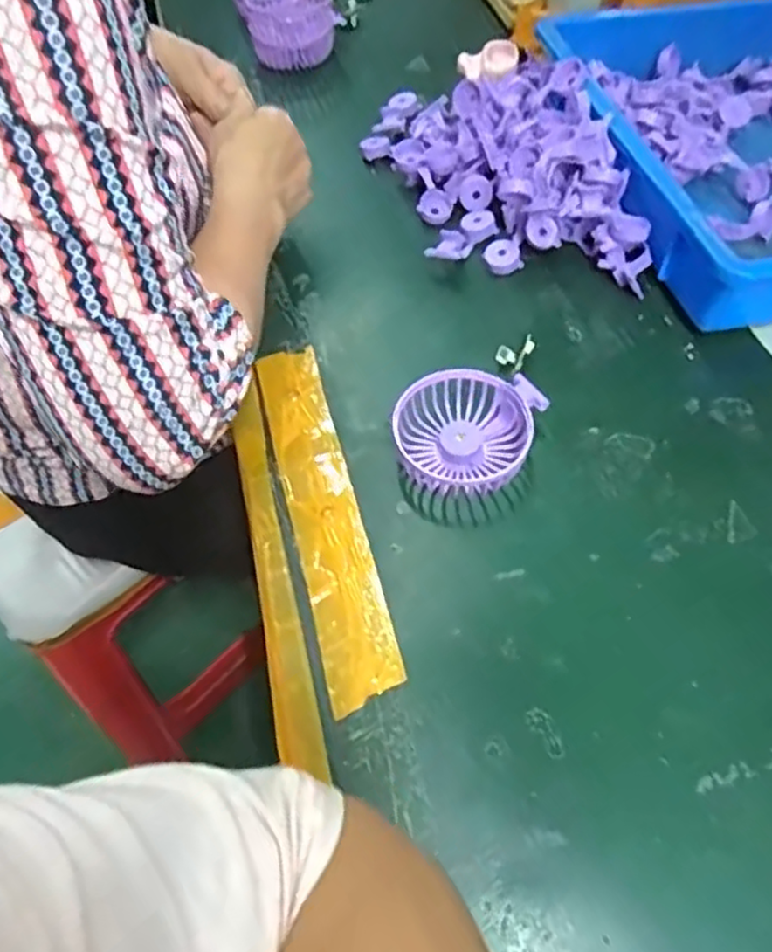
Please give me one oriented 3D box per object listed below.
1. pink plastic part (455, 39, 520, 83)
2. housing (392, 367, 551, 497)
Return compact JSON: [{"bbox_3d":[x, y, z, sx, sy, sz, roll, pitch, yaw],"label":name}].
[{"bbox_3d":[0.106,-0.433,0.716,0.061,0.018,0.041,-8,58,-6],"label":"pink plastic part"},{"bbox_3d":[0.055,-0.030,0.466,0.092,0.030,0.092,-1,75,2],"label":"housing"}]

